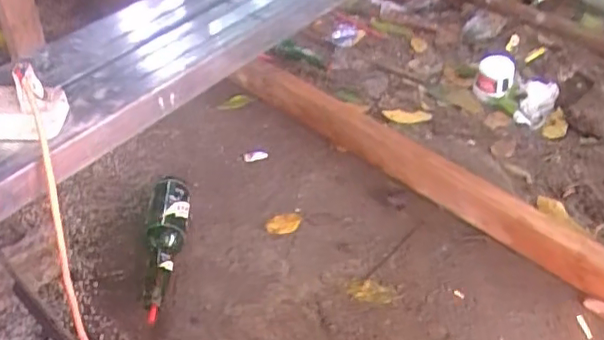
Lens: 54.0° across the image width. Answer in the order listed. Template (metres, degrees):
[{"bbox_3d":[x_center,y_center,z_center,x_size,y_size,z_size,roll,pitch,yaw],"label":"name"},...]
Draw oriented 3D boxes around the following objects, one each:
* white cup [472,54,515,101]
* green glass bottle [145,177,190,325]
[{"bbox_3d":[0.464,-0.223,1.434,0.082,0.080,0.092,19,44,16],"label":"white cup"},{"bbox_3d":[-0.215,0.115,0.930,0.067,0.056,0.263,-1,41,-4],"label":"green glass bottle"}]

